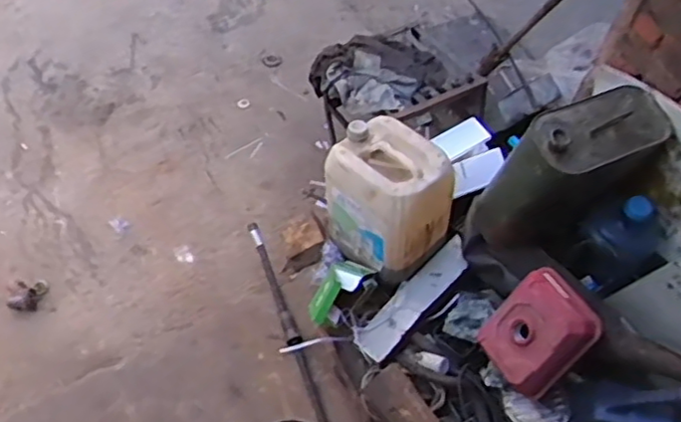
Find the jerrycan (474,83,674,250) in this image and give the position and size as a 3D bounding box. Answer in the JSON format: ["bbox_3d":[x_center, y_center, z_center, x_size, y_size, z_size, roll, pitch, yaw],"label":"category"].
[{"bbox_3d":[0.518,-0.078,1.512,0.338,0.370,0.144,-17,60,-14],"label":"jerrycan"}]

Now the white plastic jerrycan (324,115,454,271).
[{"bbox_3d":[0.115,-0.034,1.658,0.304,0.298,0.231,39,63,19],"label":"white plastic jerrycan"}]

